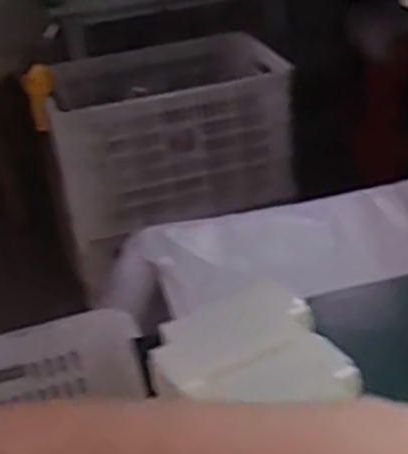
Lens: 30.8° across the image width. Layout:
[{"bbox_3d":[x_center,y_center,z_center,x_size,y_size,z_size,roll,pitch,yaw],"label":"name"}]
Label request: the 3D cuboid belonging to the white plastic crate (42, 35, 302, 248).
[{"bbox_3d":[-0.075,-0.214,1.786,0.546,0.307,0.323,-11,31,-6],"label":"white plastic crate"}]

